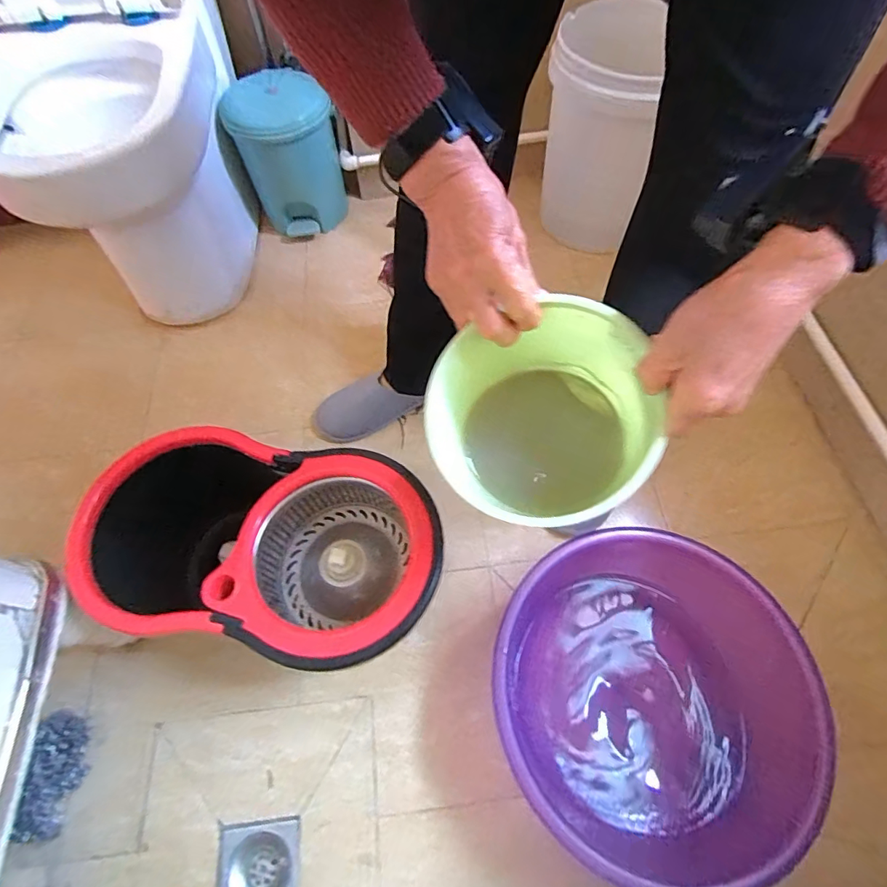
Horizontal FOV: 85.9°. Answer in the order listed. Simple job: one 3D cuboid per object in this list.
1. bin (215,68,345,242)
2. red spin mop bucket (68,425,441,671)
[{"bbox_3d":[-0.333,-0.625,1.046,0.205,0.251,0.204,-17,63,-8],"label":"bin"},{"bbox_3d":[-0.239,0.144,0.652,0.469,0.233,0.264,17,63,10],"label":"red spin mop bucket"}]

